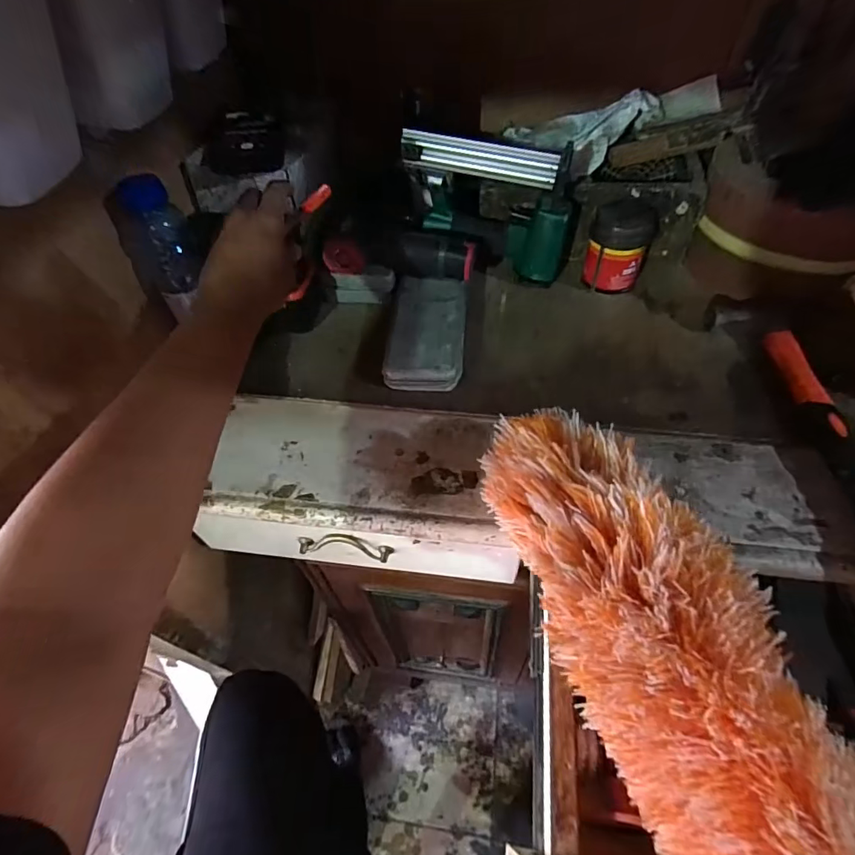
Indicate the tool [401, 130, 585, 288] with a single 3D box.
[{"bbox_3d":[0.082,-0.294,0.622,0.219,0.169,0.082,14,54,15],"label":"tool"}]

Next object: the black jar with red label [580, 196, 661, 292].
[{"bbox_3d":[0.248,-0.233,0.610,0.072,0.090,0.076,-2,52,3],"label":"black jar with red label"}]

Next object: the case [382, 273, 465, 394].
[{"bbox_3d":[0.000,-0.118,0.578,0.091,0.047,0.182,2,52,6],"label":"case"}]

